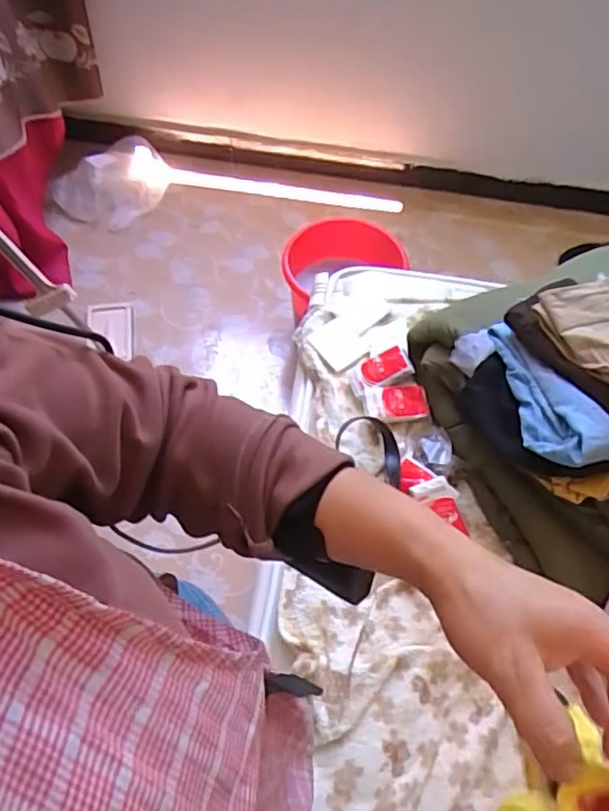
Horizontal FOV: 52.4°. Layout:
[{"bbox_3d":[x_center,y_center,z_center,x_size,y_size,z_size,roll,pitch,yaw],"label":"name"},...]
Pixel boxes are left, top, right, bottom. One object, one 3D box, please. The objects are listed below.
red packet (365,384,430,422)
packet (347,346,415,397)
[{"bbox_3d":[0.150,-0.003,1.013,0.100,0.029,0.062,0,58,-3],"label":"red packet"},{"bbox_3d":[0.123,-0.057,1.026,0.102,0.027,0.053,-25,83,11],"label":"packet"}]

